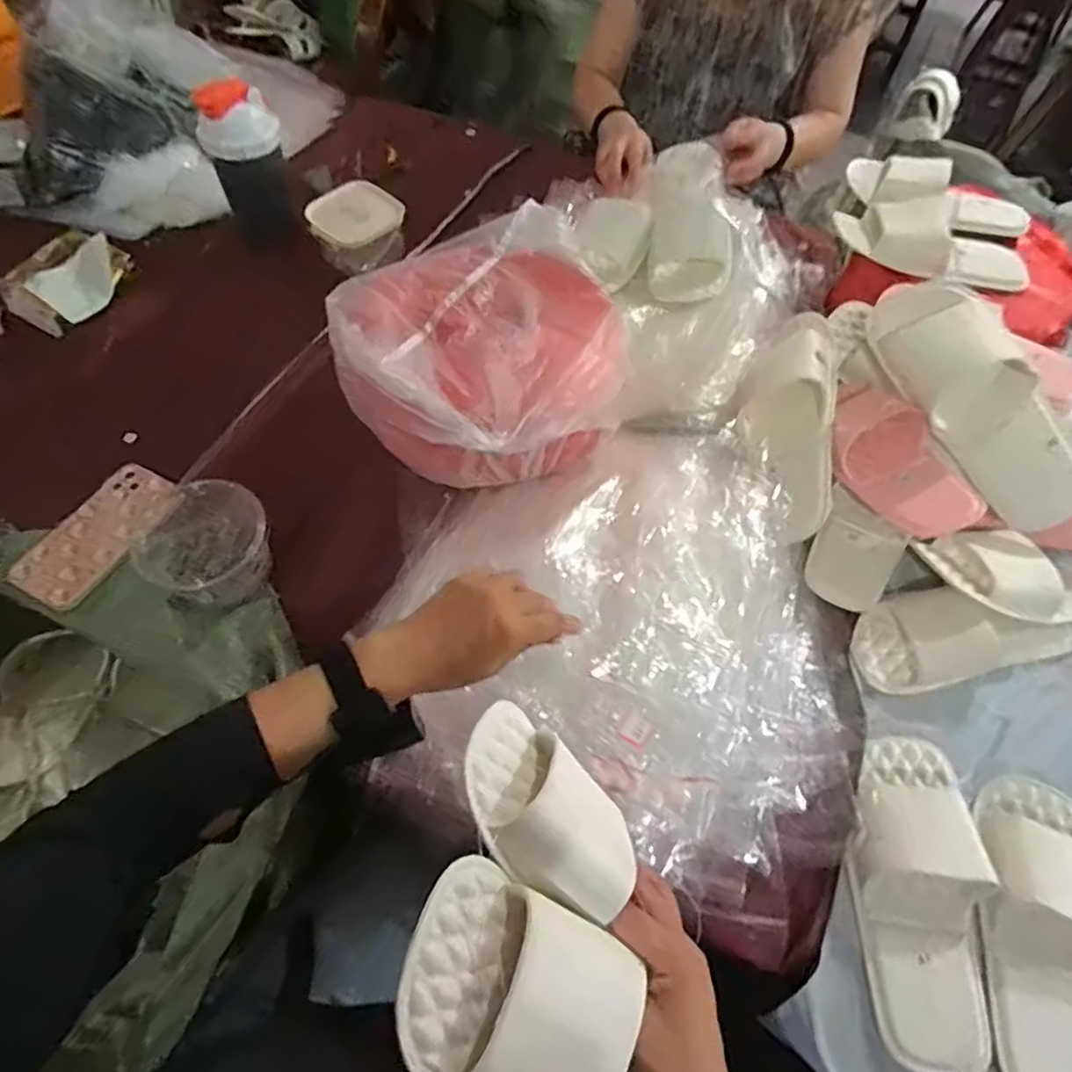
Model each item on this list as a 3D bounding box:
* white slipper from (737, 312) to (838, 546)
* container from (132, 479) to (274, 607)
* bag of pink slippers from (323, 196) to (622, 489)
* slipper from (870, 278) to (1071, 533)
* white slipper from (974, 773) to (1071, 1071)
[{"bbox_3d":[0.278,-0.122,0.702,0.087,0.069,0.269,6,75,0],"label":"white slipper"},{"bbox_3d":[-0.314,0.009,0.618,0.107,0.065,0.112,2,59,-3],"label":"container"},{"bbox_3d":[-0.038,-0.194,0.694,0.278,0.134,0.320,39,64,18],"label":"bag of pink slippers"},{"bbox_3d":[0.450,-0.138,0.662,0.283,0.109,0.075,59,28,3],"label":"slipper"},{"bbox_3d":[0.412,0.316,0.510,0.102,0.045,0.240,18,60,7],"label":"white slipper"}]

